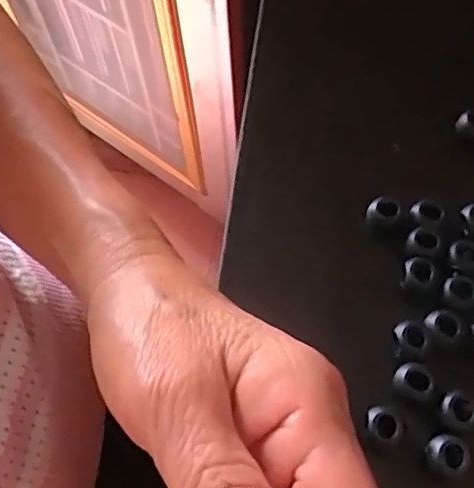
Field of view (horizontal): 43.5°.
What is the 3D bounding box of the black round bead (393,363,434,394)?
[{"bbox_3d":[0.065,0.049,0.218,0.013,0.005,0.011,23,67,13],"label":"black round bead"}]

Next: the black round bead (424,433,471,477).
[{"bbox_3d":[0.074,0.073,0.209,0.014,0.008,0.012,17,66,11],"label":"black round bead"}]

